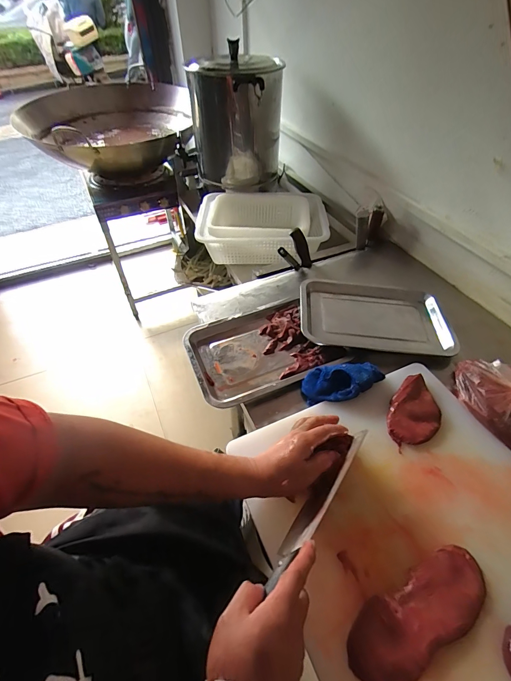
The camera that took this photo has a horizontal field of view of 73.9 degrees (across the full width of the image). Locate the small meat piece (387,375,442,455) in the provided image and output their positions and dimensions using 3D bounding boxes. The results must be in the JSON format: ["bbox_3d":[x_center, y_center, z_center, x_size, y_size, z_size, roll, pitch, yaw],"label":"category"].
[{"bbox_3d":[0.263,0.114,0.561,0.076,0.016,0.128,15,50,14],"label":"small meat piece"}]

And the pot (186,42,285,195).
[{"bbox_3d":[-0.059,-0.706,1.122,0.286,0.339,0.270,-6,49,-4],"label":"pot"}]

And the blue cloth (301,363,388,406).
[{"bbox_3d":[0.154,0.070,0.597,0.140,0.031,0.065,-4,48,-2],"label":"blue cloth"}]

